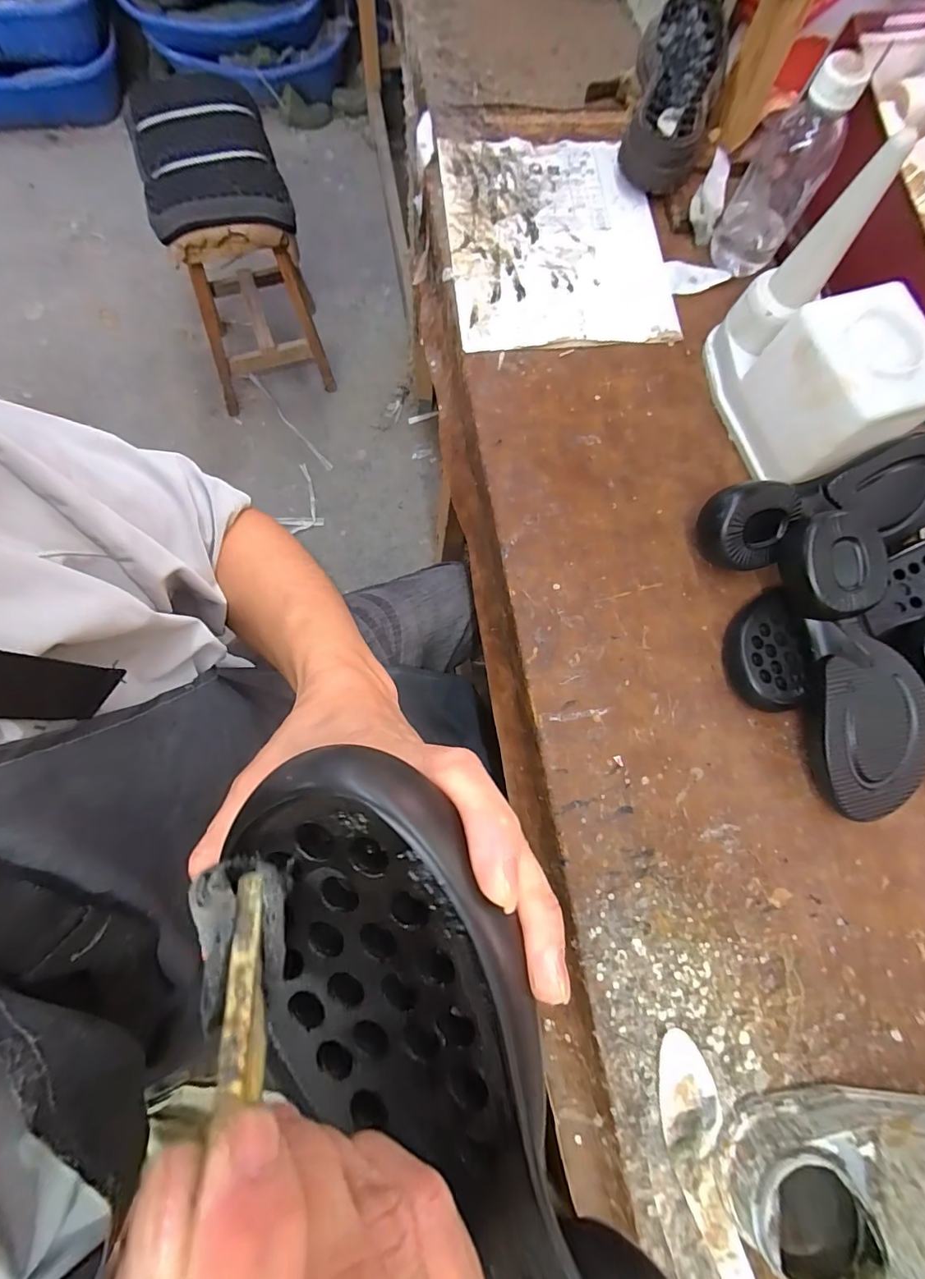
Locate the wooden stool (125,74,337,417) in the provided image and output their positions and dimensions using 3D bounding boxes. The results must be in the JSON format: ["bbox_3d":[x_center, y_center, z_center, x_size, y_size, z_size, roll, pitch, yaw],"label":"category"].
[{"bbox_3d":[-0.501,-0.825,1.079,0.288,0.463,0.390,-18,78,-8],"label":"wooden stool"}]

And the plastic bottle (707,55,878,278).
[{"bbox_3d":[0.314,-0.455,0.473,0.068,0.155,0.063,21,76,3],"label":"plastic bottle"}]

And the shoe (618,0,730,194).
[{"bbox_3d":[0.246,-0.640,0.563,0.097,0.060,0.259,19,76,3],"label":"shoe"}]

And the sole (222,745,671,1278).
[{"bbox_3d":[-0.005,0.148,0.141,0.082,0.040,0.234,-24,88,-8],"label":"sole"}]

